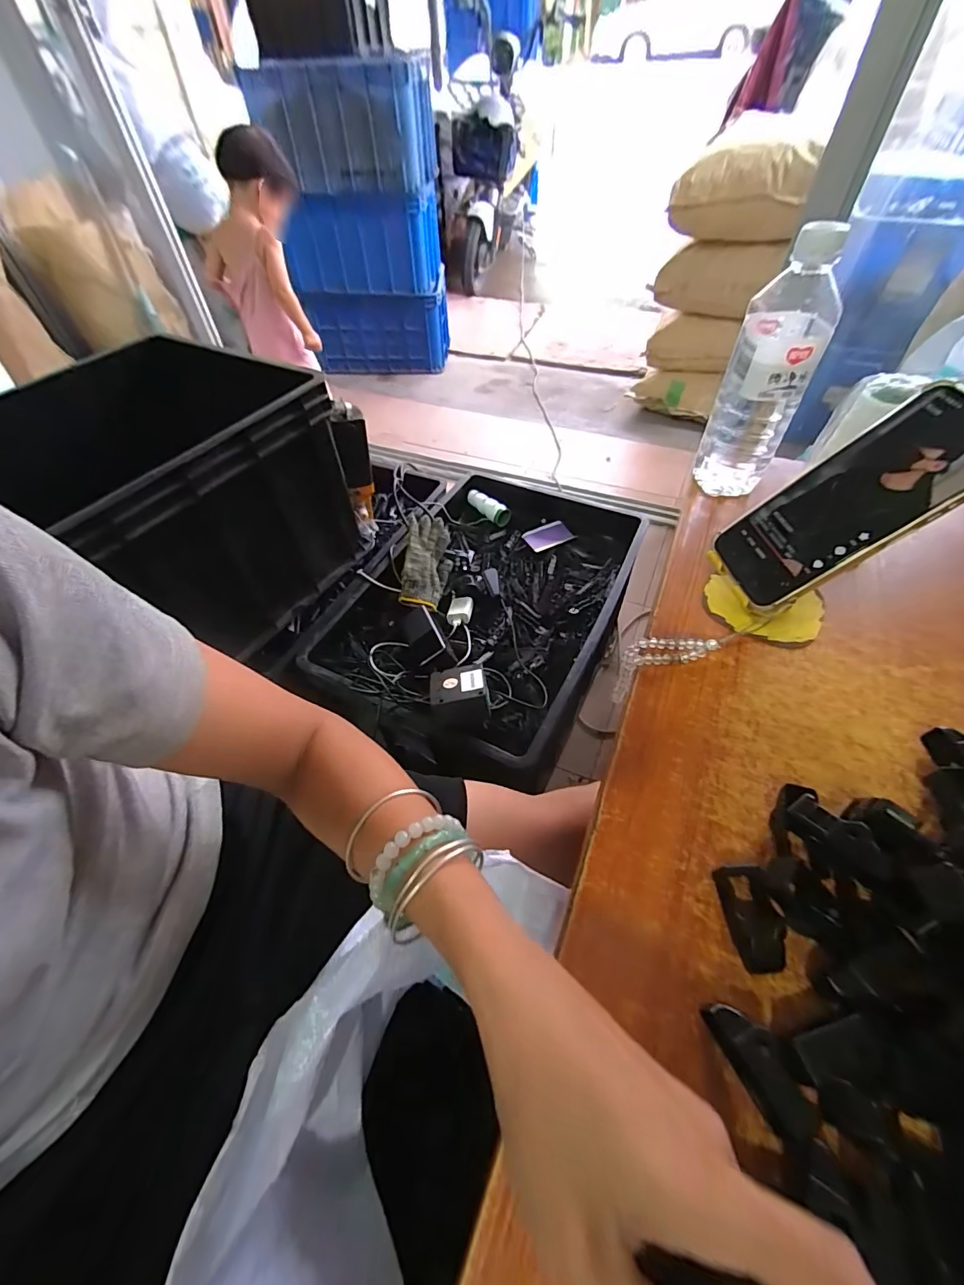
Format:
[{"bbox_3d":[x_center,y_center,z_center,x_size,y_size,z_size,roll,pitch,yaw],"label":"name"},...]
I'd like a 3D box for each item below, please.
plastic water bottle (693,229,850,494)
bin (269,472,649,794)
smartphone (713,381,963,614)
[{"bbox_3d":[0.254,-0.230,0.431,0.069,0.210,0.067,24,57,20],"label":"plastic water bottle"},{"bbox_3d":[0.007,-0.099,0.848,0.455,0.103,0.595,16,55,15],"label":"bin"},{"bbox_3d":[0.253,-0.094,0.327,0.167,0.010,0.079,-39,46,30],"label":"smartphone"}]

